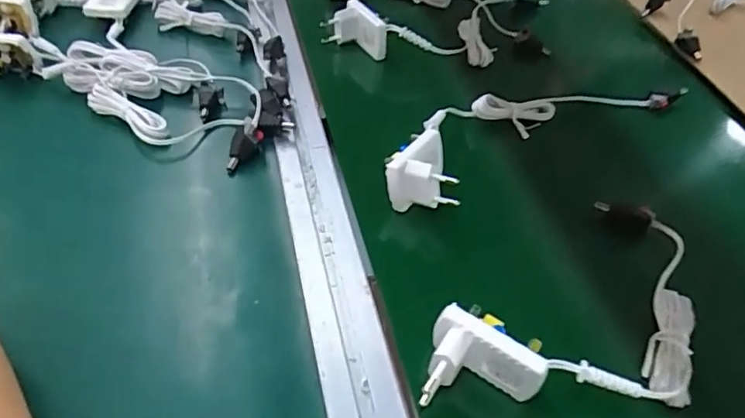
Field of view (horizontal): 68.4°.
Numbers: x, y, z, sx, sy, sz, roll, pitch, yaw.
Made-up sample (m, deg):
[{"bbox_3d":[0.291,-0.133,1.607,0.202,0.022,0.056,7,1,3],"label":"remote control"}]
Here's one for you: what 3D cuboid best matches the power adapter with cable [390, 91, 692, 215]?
[{"bbox_3d":[0.134,-0.078,0.450,0.320,0.036,0.087,-23,55,-30],"label":"power adapter with cable"}]

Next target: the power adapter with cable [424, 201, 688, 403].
[{"bbox_3d":[0.134,0.059,0.317,0.225,0.039,0.107,-29,60,-35],"label":"power adapter with cable"}]

